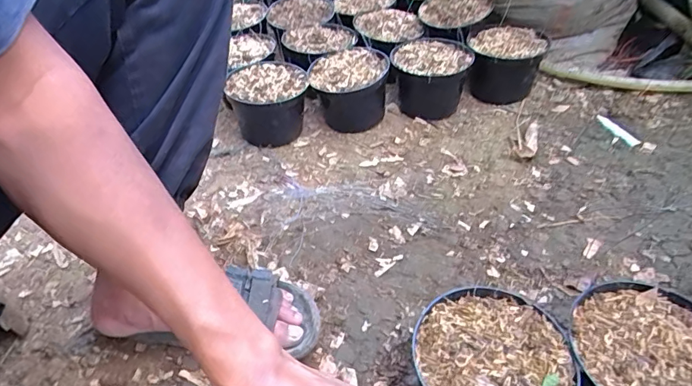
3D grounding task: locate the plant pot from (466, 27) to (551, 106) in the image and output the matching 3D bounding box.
[{"bbox_3d":[0.301,-0.232,0.872,0.134,0.110,0.141,0,45,9],"label":"plant pot"}]

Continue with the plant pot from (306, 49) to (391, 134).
[{"bbox_3d":[0.005,-0.181,0.855,0.134,0.114,0.134,-5,45,4],"label":"plant pot"}]

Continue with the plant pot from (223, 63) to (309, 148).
[{"bbox_3d":[-0.128,-0.156,0.838,0.131,0.108,0.143,-5,45,4],"label":"plant pot"}]

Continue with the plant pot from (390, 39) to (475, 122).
[{"bbox_3d":[0.157,-0.207,0.862,0.131,0.120,0.136,-5,45,4],"label":"plant pot"}]

